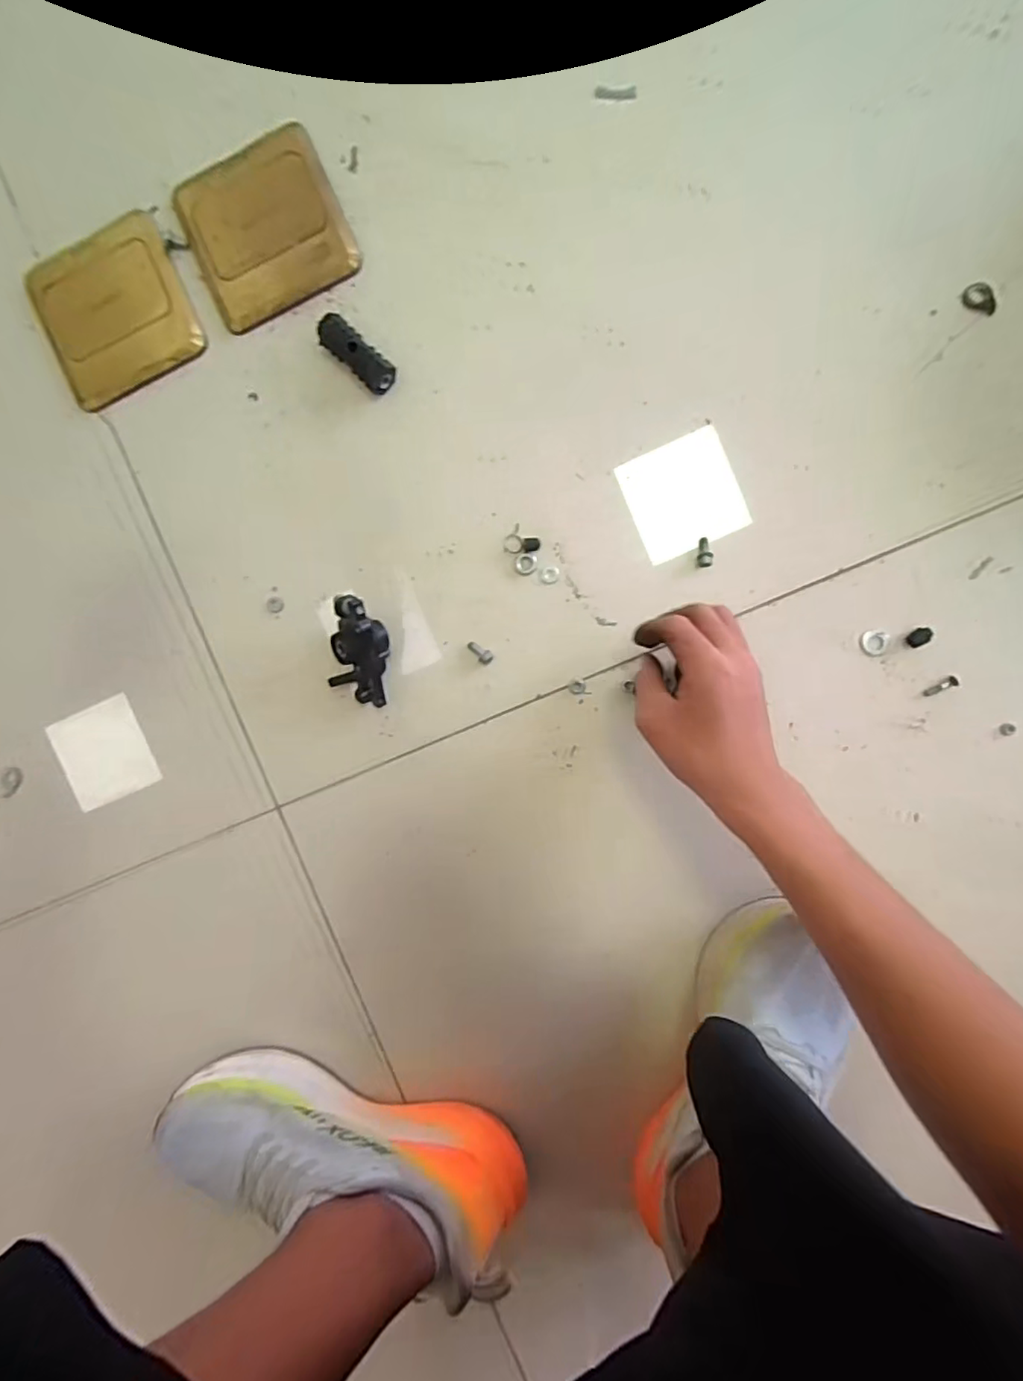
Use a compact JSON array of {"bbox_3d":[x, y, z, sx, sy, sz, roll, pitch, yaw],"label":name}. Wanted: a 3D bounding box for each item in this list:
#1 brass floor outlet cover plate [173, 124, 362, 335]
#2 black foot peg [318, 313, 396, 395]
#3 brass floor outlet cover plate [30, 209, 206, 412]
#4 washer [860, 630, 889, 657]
[{"bbox_3d":[-0.188,-0.353,0.448,0.115,0.010,0.120,-24,91,6],"label":"brass floor outlet cover plate"},{"bbox_3d":[-0.116,-0.252,0.441,0.063,0.022,0.024,43,96,1],"label":"black foot peg"},{"bbox_3d":[-0.314,-0.299,0.462,0.116,0.012,0.117,-25,91,6],"label":"brass floor outlet cover plate"},{"bbox_3d":[0.267,-0.035,0.431,0.020,0.004,0.019,0,94,5],"label":"washer"}]

